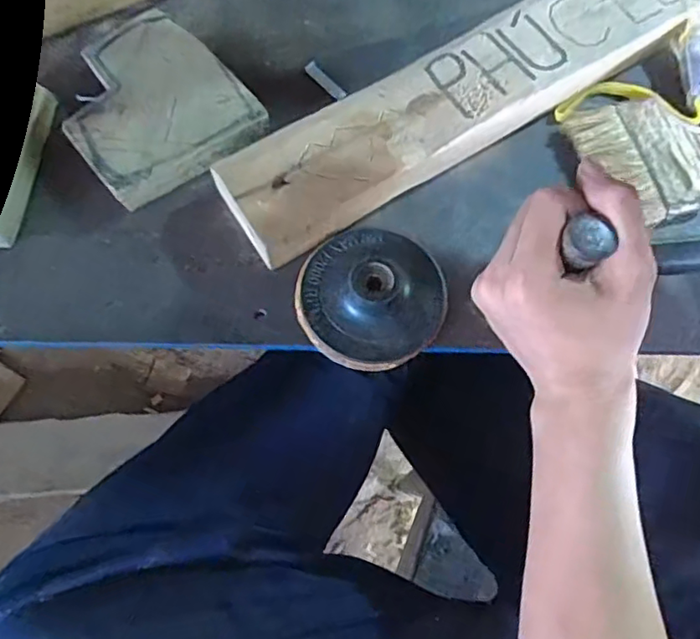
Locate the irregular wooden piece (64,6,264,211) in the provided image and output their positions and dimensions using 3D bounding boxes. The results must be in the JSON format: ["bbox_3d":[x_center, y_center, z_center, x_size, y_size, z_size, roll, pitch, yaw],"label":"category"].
[{"bbox_3d":[-0.134,-0.146,0.393,0.109,0.026,0.123,-36,77,-10],"label":"irregular wooden piece"}]

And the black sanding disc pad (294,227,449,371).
[{"bbox_3d":[0.013,-0.017,0.352,0.090,0.028,0.087,-38,77,-10],"label":"black sanding disc pad"}]

